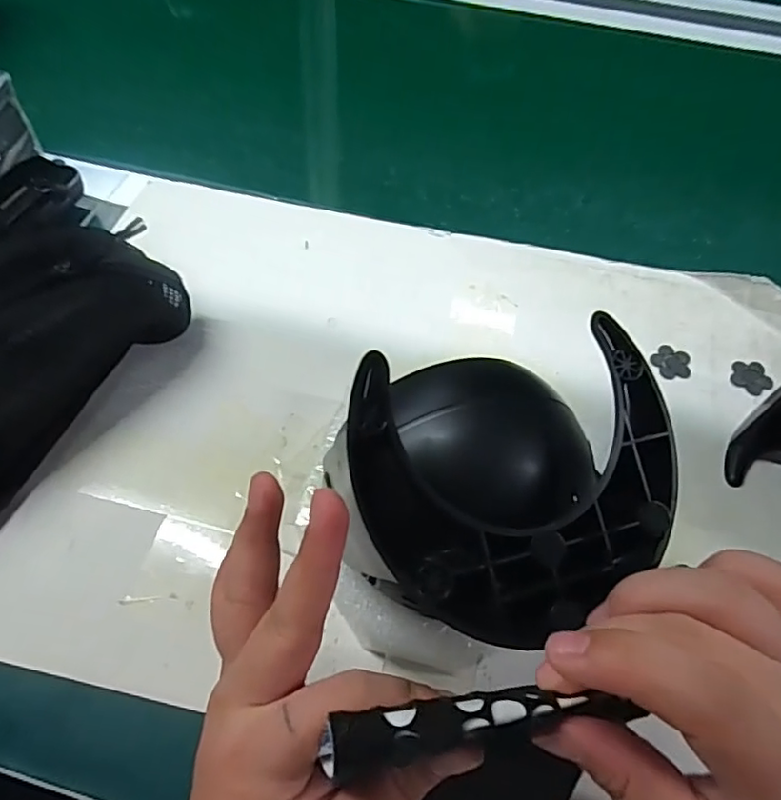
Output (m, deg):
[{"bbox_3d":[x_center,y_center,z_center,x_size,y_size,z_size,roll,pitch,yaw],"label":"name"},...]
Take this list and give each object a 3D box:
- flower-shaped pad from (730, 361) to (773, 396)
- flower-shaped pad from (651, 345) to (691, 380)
[{"bbox_3d":[0.240,-0.016,0.380,0.024,0.004,0.026,22,59,11],"label":"flower-shaped pad"},{"bbox_3d":[0.189,-0.026,0.387,0.025,0.004,0.026,-5,58,-6],"label":"flower-shaped pad"}]

